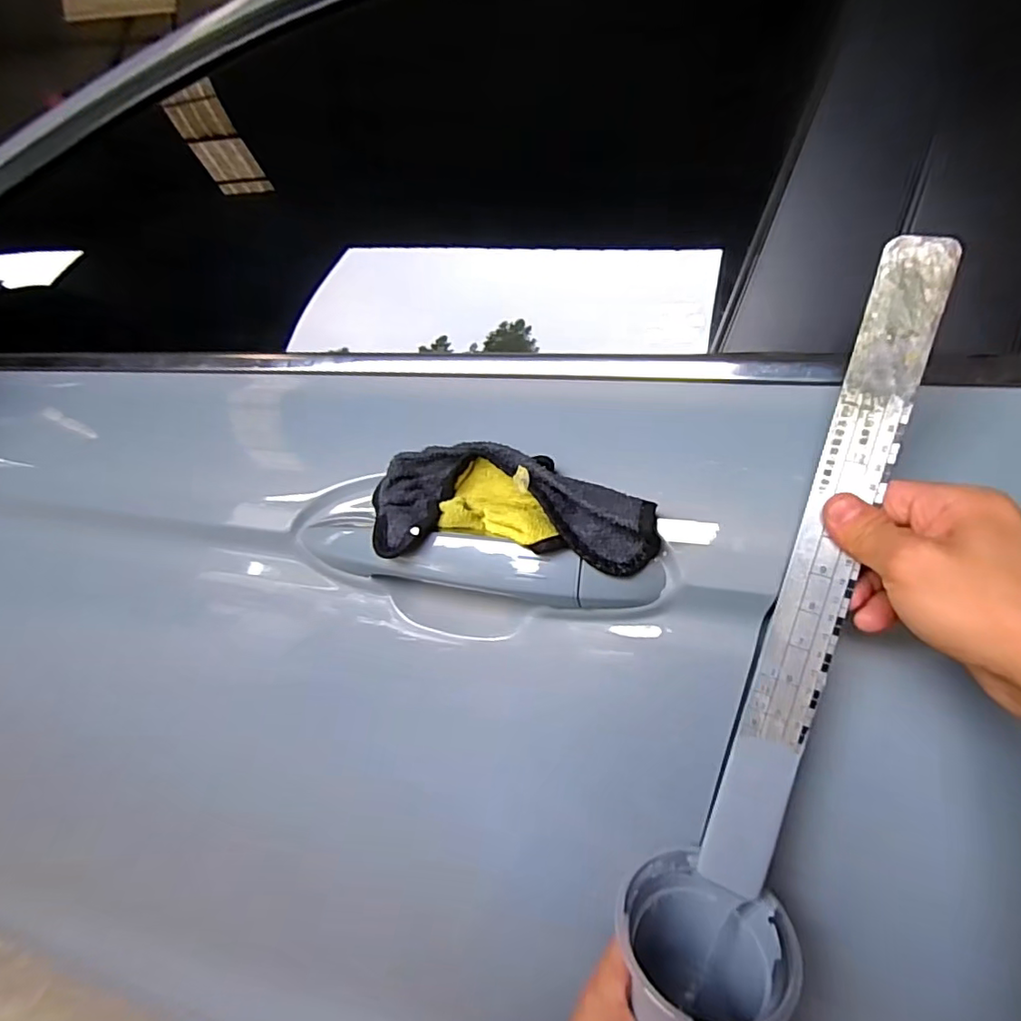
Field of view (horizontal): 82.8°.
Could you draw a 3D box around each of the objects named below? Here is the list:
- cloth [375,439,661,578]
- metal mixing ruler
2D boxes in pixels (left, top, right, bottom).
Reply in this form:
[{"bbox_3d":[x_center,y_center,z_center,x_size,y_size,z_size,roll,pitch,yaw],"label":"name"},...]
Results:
[{"bbox_3d":[-0.001,0.006,0.363,0.175,0.077,0.057,6,20,7],"label":"cloth"},{"bbox_3d":[0.160,0.038,0.300,0.033,0.344,0.006,18,8,35],"label":"metal mixing ruler"}]

